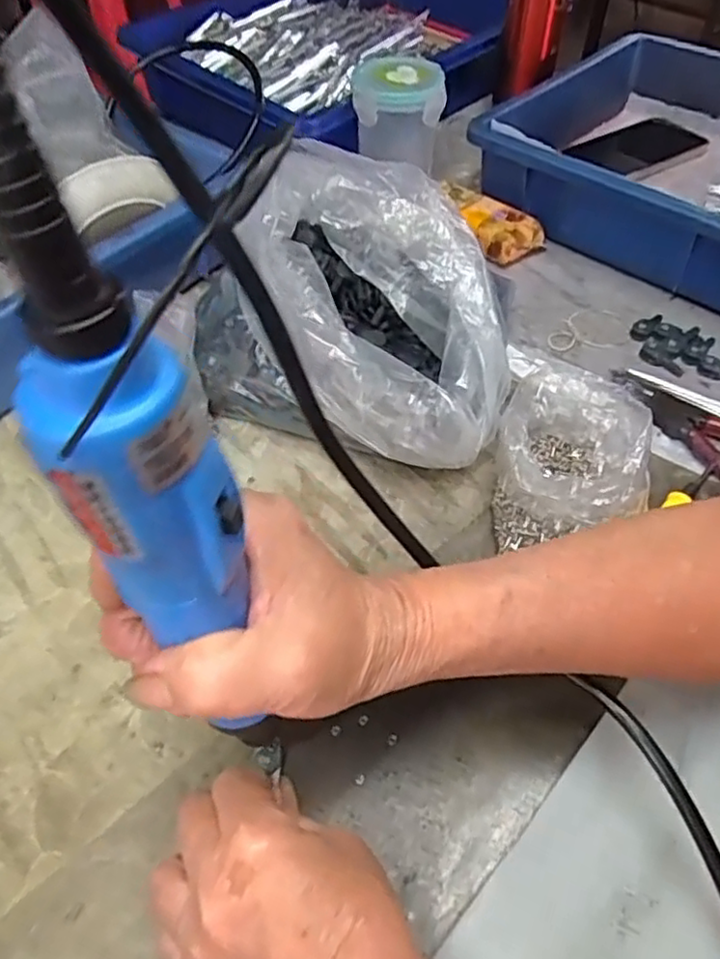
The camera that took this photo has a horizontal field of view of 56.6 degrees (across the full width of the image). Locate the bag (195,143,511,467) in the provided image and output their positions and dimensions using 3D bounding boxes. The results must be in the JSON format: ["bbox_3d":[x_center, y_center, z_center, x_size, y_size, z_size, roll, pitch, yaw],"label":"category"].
[{"bbox_3d":[-0.002,-0.108,0.435,0.206,0.122,0.149,18,53,14],"label":"bag"}]

